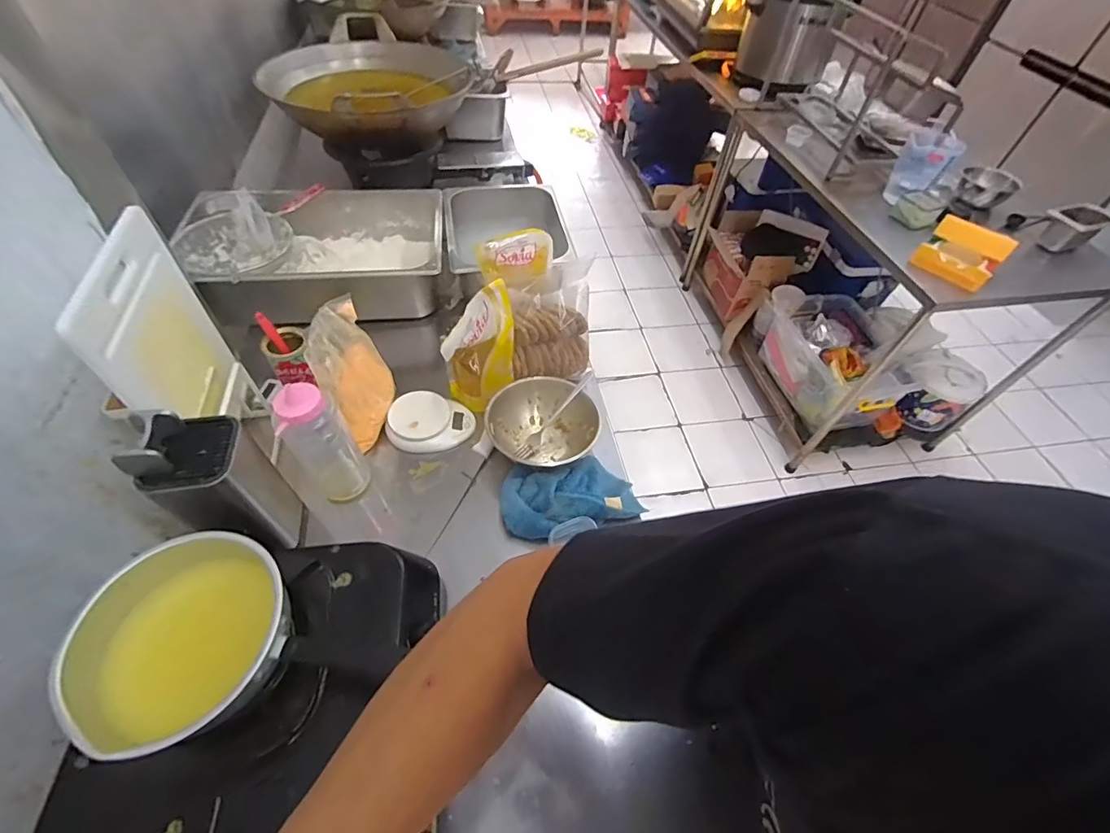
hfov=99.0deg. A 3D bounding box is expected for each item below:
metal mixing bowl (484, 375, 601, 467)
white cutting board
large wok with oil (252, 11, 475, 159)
[{"bbox_3d":[-0.022,0.017,0.836,0.185,0.083,0.160,5,52,-1],"label":"metal mixing bowl"},{"bbox_3d":[-0.526,-0.098,0.648,0.013,0.269,0.248,-8,52,-10],"label":"white cutting board"},{"bbox_3d":[-0.452,-0.839,1.186,0.461,0.147,0.517,27,55,15],"label":"large wok with oil"}]

